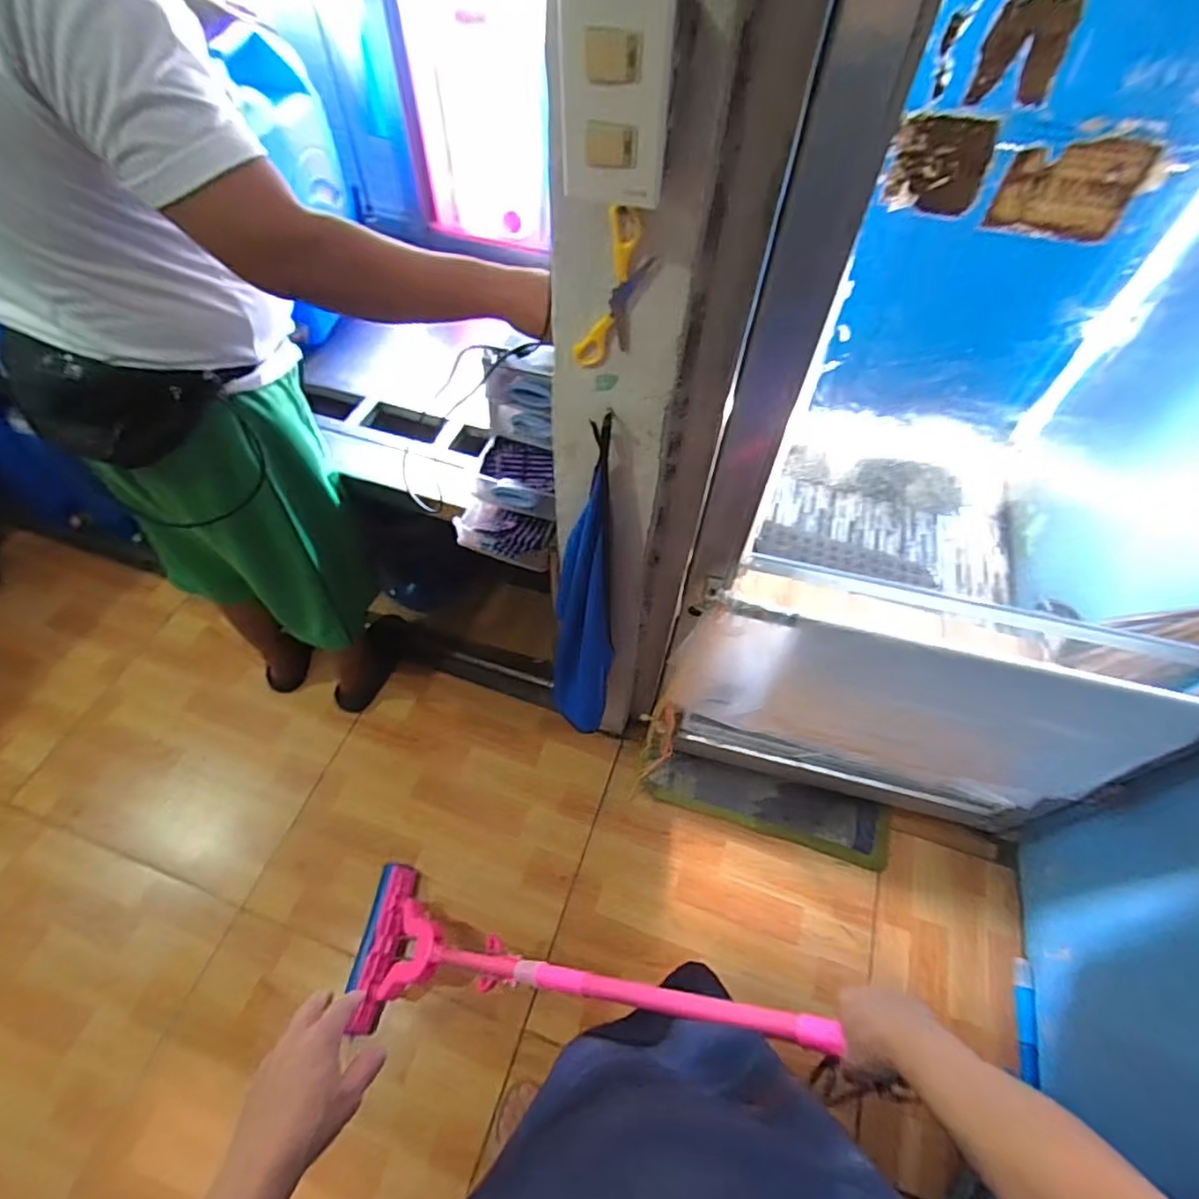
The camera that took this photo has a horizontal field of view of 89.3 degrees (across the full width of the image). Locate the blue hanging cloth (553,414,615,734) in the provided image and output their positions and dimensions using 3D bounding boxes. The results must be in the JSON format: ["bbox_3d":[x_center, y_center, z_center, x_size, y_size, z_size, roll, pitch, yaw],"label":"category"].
[{"bbox_3d":[-0.025,0.032,0.918,0.104,0.647,0.091,2,57,0],"label":"blue hanging cloth"}]

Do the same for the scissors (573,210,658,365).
[{"bbox_3d":[0.013,-0.272,0.547,0.068,0.148,0.005,14,57,7],"label":"scissors"}]

